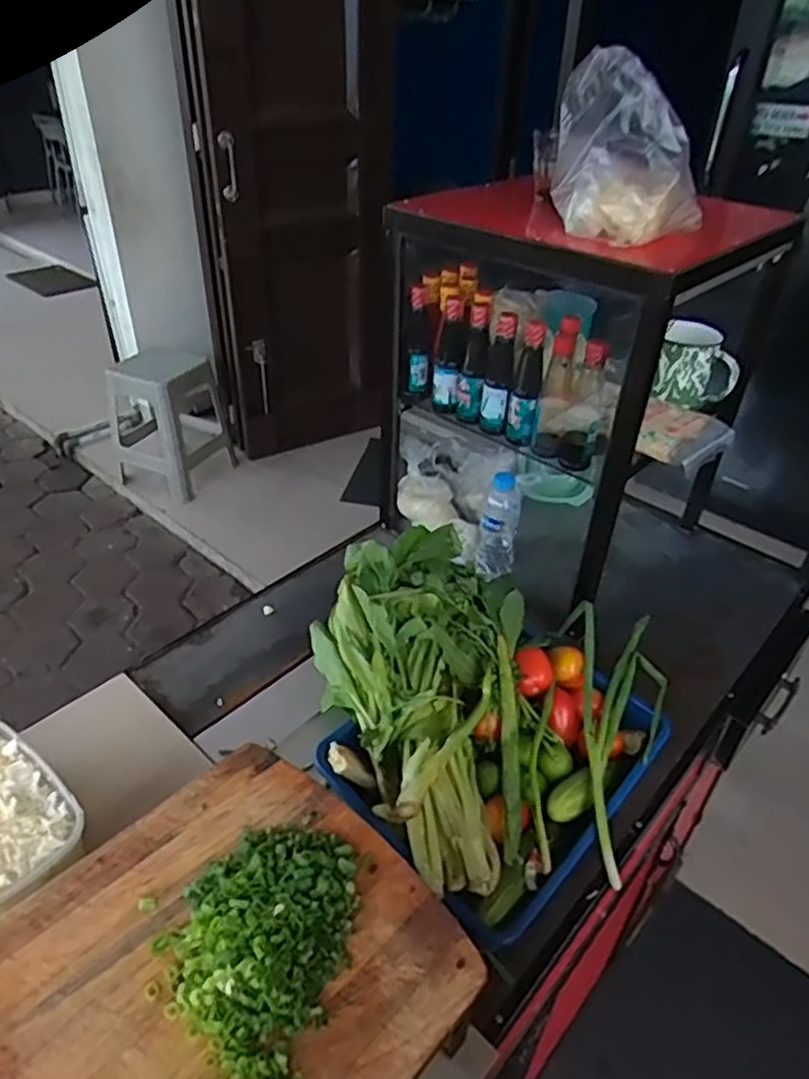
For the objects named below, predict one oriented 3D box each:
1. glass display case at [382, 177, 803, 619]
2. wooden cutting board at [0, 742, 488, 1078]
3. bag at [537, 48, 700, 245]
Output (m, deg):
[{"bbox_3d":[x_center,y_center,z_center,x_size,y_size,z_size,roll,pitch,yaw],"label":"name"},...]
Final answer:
[{"bbox_3d":[0.244,-0.220,1.027,0.433,0.504,0.405,31,46,32],"label":"glass display case"},{"bbox_3d":[-0.135,0.295,0.476,0.280,0.028,0.296,30,45,31],"label":"wooden cutting board"},{"bbox_3d":[0.234,-0.420,0.741,0.102,0.155,0.164,-16,41,-22],"label":"bag"}]

